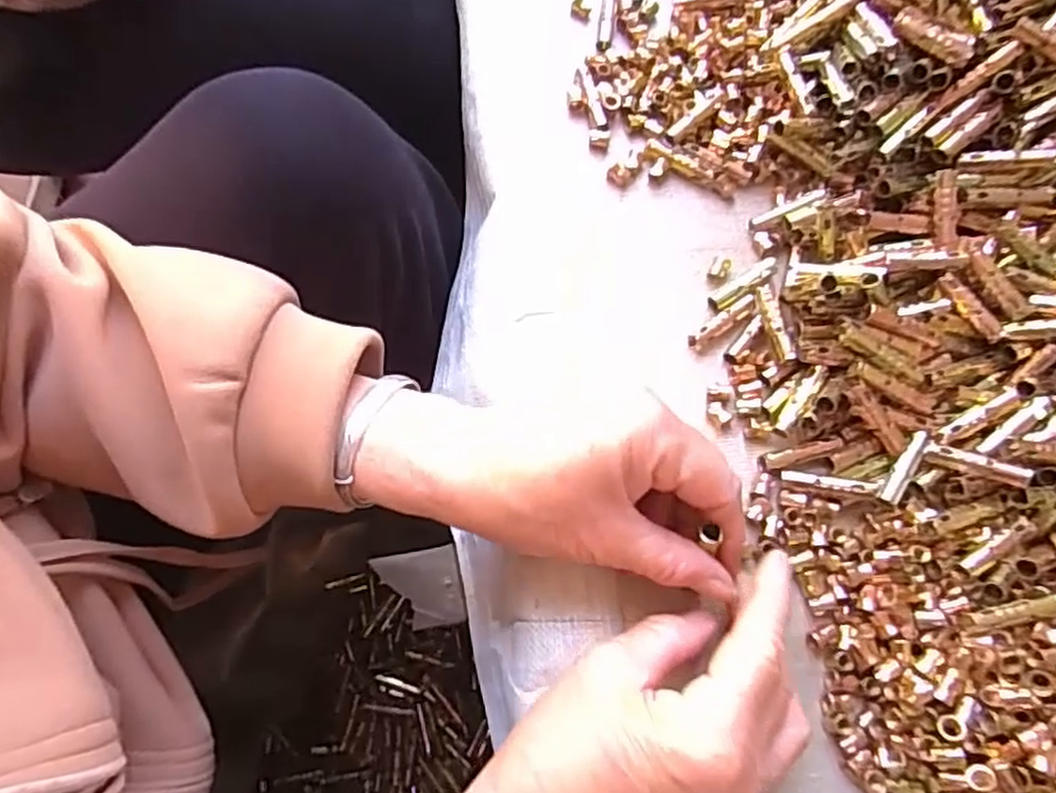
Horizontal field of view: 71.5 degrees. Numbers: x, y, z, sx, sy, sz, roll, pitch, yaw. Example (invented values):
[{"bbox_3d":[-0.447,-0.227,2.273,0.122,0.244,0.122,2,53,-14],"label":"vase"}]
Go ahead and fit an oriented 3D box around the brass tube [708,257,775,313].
[{"bbox_3d":[0.106,-0.055,0.362,0.040,0.005,0.008,-32,76,-13],"label":"brass tube"}]

